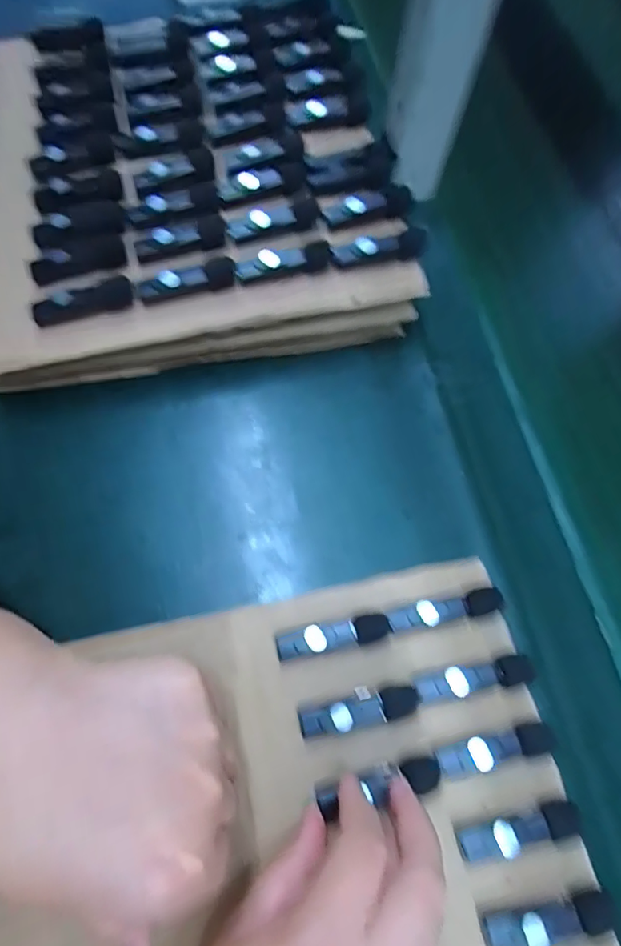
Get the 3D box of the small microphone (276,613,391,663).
[{"bbox_3d":[0.013,0.094,0.280,0.064,0.017,0.015,-9,69,-9],"label":"small microphone"}]

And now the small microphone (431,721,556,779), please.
[{"bbox_3d":[0.097,0.146,0.258,0.061,0.011,0.015,-10,69,-9],"label":"small microphone"}]

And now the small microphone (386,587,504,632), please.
[{"bbox_3d":[0.079,0.080,0.284,0.067,0.013,0.014,-9,69,-9],"label":"small microphone"}]

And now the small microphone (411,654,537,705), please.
[{"bbox_3d":[0.091,0.113,0.270,0.064,0.010,0.015,-8,68,-9],"label":"small microphone"}]

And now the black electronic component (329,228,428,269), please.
[{"bbox_3d":[0.047,-0.150,0.328,0.067,0.017,0.013,-9,68,-5],"label":"black electronic component"}]

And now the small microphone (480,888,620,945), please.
[{"bbox_3d":[0.114,0.213,0.230,0.065,0.010,0.015,-8,68,-9],"label":"small microphone"}]

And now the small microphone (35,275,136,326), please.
[{"bbox_3d":[-0.148,-0.111,0.317,0.064,0.017,0.012,-14,69,-11],"label":"small microphone"}]

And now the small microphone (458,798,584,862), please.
[{"bbox_3d":[0.106,0.180,0.246,0.062,0.009,0.015,-11,69,-10],"label":"small microphone"}]

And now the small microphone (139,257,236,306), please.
[{"bbox_3d":[-0.081,-0.126,0.321,0.063,0.015,0.017,-11,69,-10],"label":"small microphone"}]

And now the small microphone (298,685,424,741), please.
[{"bbox_3d":[0.026,0.130,0.267,0.064,0.017,0.015,-11,69,-10],"label":"small microphone"}]

